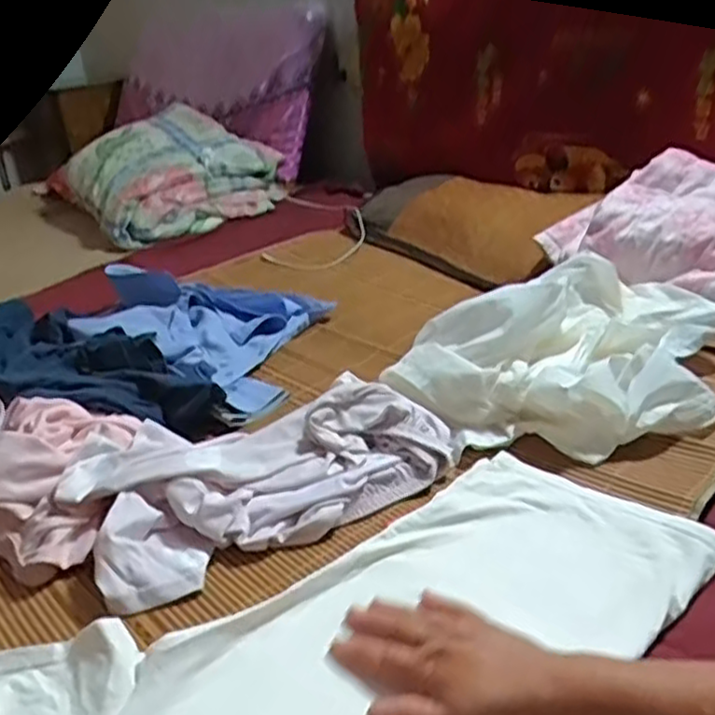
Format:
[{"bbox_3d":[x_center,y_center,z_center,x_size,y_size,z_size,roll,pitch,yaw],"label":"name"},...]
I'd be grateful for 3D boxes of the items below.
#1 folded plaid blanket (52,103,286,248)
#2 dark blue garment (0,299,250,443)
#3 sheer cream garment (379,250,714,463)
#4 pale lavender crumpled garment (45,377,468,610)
[{"bbox_3d":[-0.444,-0.460,1.759,0.462,0.234,0.536,-18,29,-24],"label":"folded plaid blanket"},{"bbox_3d":[-0.388,0.018,0.917,0.475,0.099,0.206,13,29,32],"label":"dark blue garment"},{"bbox_3d":[0.247,-0.025,0.847,0.318,0.130,0.314,7,27,22],"label":"sheer cream garment"},{"bbox_3d":[-0.100,0.098,0.732,0.360,0.059,0.225,-20,29,-31],"label":"pale lavender crumpled garment"}]

